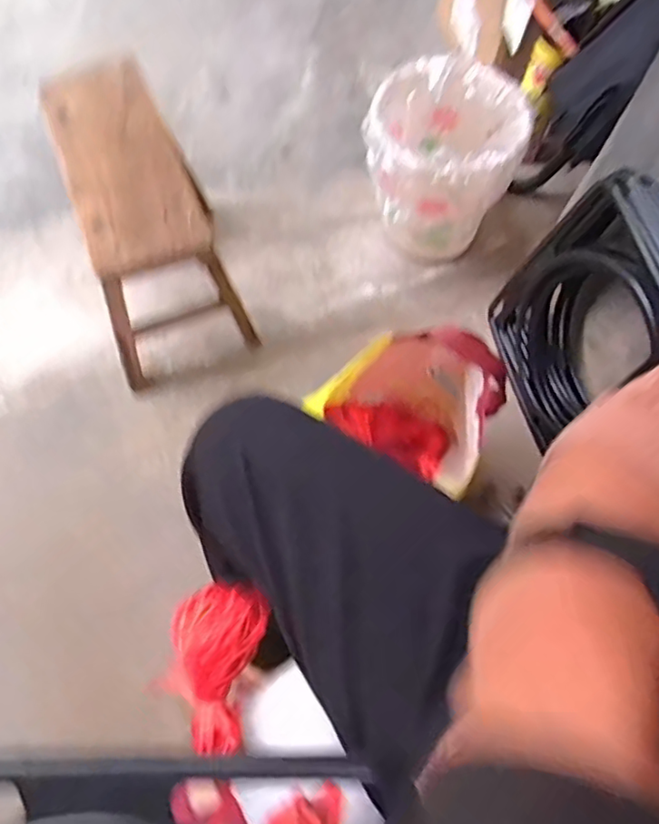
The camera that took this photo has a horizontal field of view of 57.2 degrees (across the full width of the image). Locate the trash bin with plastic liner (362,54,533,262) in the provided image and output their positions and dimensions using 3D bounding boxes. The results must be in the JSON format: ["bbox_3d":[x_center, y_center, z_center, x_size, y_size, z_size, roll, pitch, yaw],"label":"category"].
[{"bbox_3d":[0.163,-0.376,0.944,0.215,0.230,0.200,0,69,0],"label":"trash bin with plastic liner"}]

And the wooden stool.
[{"bbox_3d":[-0.275,-0.260,0.888,0.196,0.293,0.349,-22,72,-8],"label":"wooden stool"}]

